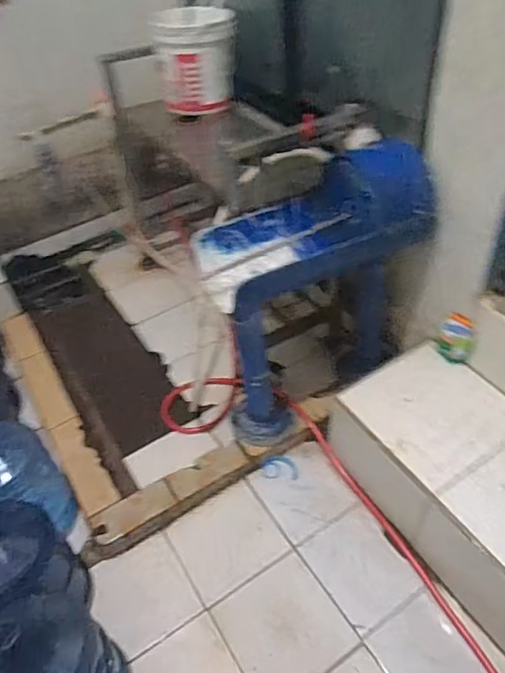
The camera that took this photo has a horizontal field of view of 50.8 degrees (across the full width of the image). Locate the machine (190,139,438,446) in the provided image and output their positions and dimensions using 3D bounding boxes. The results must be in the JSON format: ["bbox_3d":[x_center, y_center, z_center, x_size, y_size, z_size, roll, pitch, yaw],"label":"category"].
[{"bbox_3d":[0.172,-0.159,1.703,0.663,0.851,0.449,-22,47,-17],"label":"machine"}]

